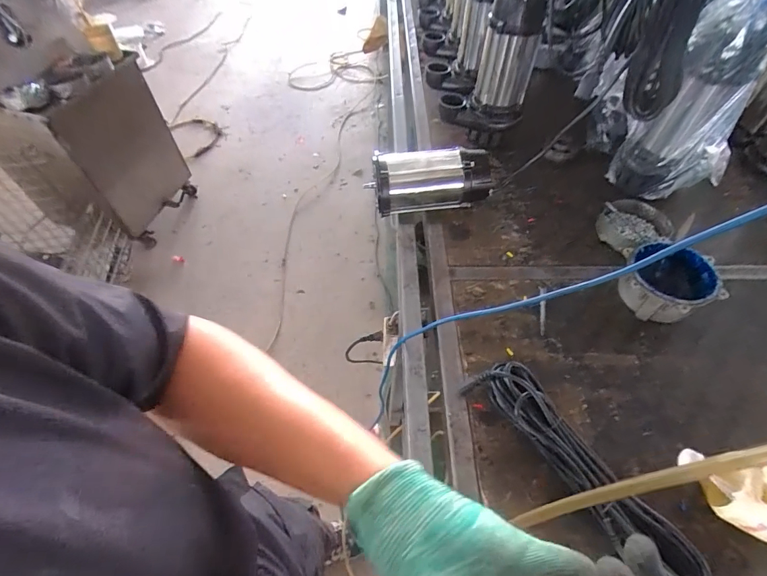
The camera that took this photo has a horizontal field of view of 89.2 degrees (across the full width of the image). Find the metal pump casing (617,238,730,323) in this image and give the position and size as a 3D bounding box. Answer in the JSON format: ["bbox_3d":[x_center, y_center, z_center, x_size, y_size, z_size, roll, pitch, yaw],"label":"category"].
[{"bbox_3d":[0.540,-0.006,0.747,0.154,0.085,0.146,26,58,16],"label":"metal pump casing"}]

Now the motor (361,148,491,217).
[{"bbox_3d":[0.112,-0.240,0.891,0.271,0.119,0.112,-1,54,-2],"label":"motor"}]

